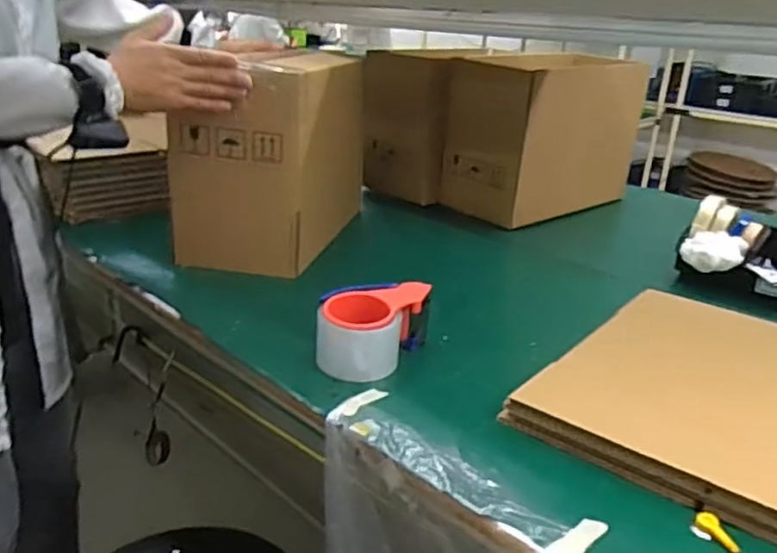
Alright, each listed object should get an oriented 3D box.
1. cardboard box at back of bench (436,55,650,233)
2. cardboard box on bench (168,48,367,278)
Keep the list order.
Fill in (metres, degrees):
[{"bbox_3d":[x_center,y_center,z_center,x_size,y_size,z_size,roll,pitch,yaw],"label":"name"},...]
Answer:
[{"bbox_3d":[0.338,-0.287,1.371,0.409,0.330,0.204,-15,28,-37],"label":"cardboard box at back of bench"},{"bbox_3d":[-0.181,-0.208,1.093,0.198,0.288,0.379,6,22,9],"label":"cardboard box on bench"}]

